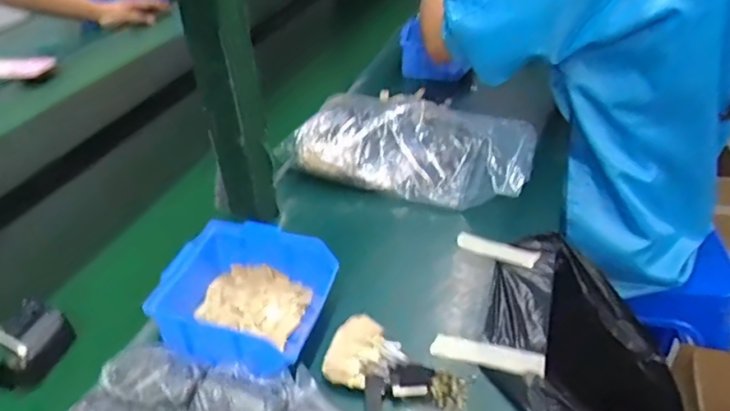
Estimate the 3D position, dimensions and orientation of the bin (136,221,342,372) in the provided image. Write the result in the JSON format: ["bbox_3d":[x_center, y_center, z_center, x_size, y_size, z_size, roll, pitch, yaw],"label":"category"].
[{"bbox_3d":[-0.107,0.090,0.511,0.136,0.071,0.141,13,39,19],"label":"bin"}]

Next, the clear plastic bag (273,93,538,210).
[{"bbox_3d":[0.062,-0.079,0.724,0.303,0.077,0.158,11,39,17],"label":"clear plastic bag"}]

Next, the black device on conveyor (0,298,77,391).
[{"bbox_3d":[-0.299,0.129,0.495,0.044,0.050,0.073,12,39,19],"label":"black device on conveyor"}]

